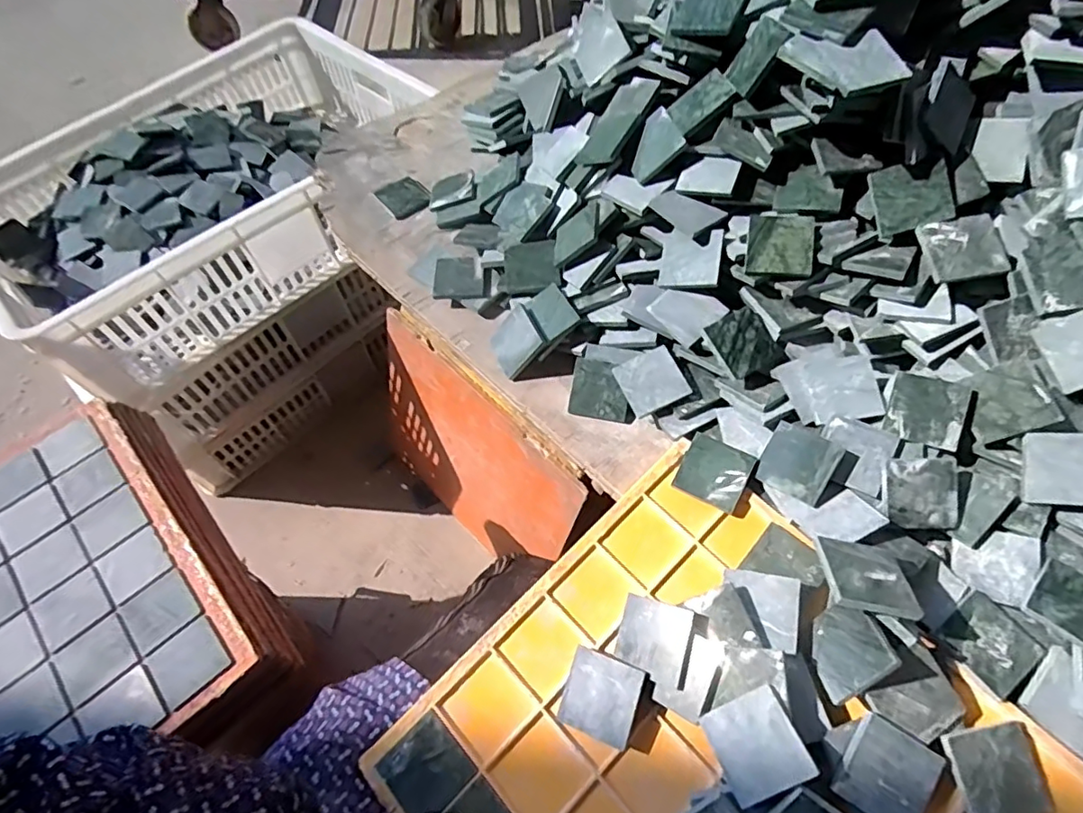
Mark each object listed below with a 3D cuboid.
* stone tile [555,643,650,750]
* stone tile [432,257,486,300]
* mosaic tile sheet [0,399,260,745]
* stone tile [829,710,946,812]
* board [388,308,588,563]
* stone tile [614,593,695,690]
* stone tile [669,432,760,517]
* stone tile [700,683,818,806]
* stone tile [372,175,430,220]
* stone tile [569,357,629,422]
[{"bbox_3d":[0.039,0.190,0.375,0.048,0.007,0.049,14,76,27],"label":"stone tile"},{"bbox_3d":[-0.081,-0.127,0.562,0.048,0.007,0.048,-2,65,-9],"label":"stone tile"},{"bbox_3d":[-0.446,0.189,0.450,0.313,0.014,0.308,-36,71,-23],"label":"mosaic tile sheet"},{"bbox_3d":[0.204,0.216,0.336,0.052,0.004,0.051,33,79,6],"label":"stone tile"},{"bbox_3d":[-0.110,0.085,0.848,0.365,0.352,0.013,43,55,15],"label":"board"},{"bbox_3d":[0.077,0.159,0.393,0.048,0.004,0.049,8,65,29],"label":"stone tile"},{"bbox_3d":[0.135,0.051,0.446,0.050,0.005,0.048,26,78,24],"label":"stone tile"},{"bbox_3d":[0.127,0.199,0.337,0.050,0.004,0.048,-33,56,12],"label":"stone tile"},{"bbox_3d":[-0.154,-0.236,0.645,0.050,0.008,0.052,-36,65,-19],"label":"stone tile"},{"bbox_3d":[0.051,-0.014,0.494,0.049,0.005,0.049,11,87,7],"label":"stone tile"}]

